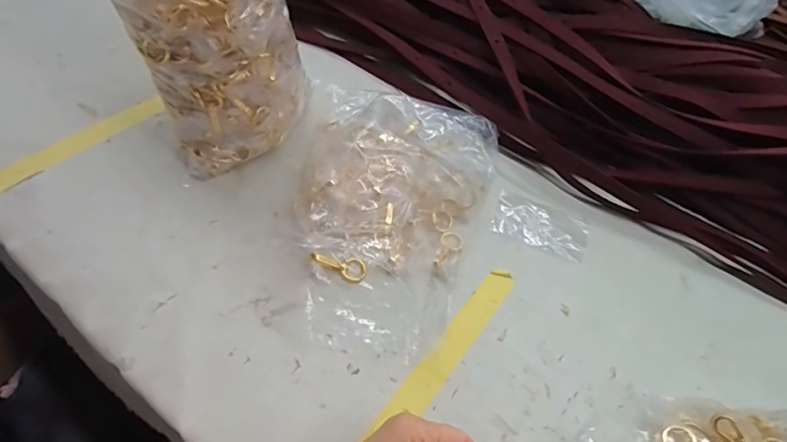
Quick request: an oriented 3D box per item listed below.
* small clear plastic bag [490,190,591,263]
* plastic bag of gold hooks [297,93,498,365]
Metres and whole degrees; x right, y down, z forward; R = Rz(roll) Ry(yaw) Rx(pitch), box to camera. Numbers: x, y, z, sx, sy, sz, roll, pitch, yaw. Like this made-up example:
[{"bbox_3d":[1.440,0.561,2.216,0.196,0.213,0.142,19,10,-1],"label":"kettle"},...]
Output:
[{"bbox_3d":[0.142,0.006,0.465,0.089,0.005,0.050,21,56,8],"label":"small clear plastic bag"},{"bbox_3d":[-0.001,-0.020,0.430,0.169,0.040,0.262,13,55,2],"label":"plastic bag of gold hooks"}]

